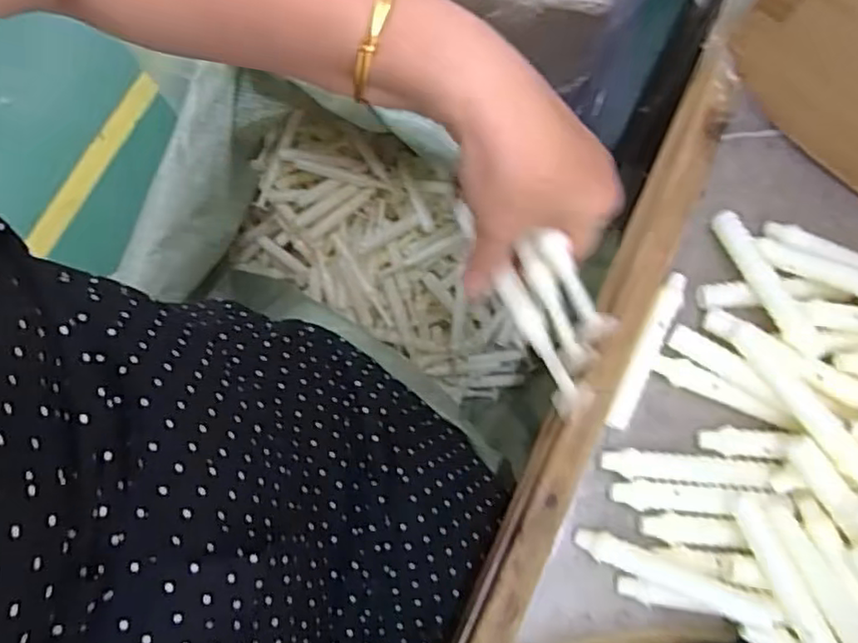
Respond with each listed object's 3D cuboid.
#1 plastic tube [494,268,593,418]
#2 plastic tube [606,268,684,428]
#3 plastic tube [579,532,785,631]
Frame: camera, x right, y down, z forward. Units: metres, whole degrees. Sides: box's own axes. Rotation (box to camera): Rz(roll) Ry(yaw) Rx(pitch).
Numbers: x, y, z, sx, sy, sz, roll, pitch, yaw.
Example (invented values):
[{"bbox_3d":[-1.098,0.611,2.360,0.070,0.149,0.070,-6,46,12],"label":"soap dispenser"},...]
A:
[{"bbox_3d":[0.056,0.011,0.321,0.015,0.009,0.078,-24,68,-5],"label":"plastic tube"},{"bbox_3d":[0.119,0.015,0.356,0.013,0.008,0.093,26,78,7],"label":"plastic tube"},{"bbox_3d":[0.119,0.125,0.321,0.096,0.010,0.015,17,76,25],"label":"plastic tube"}]

